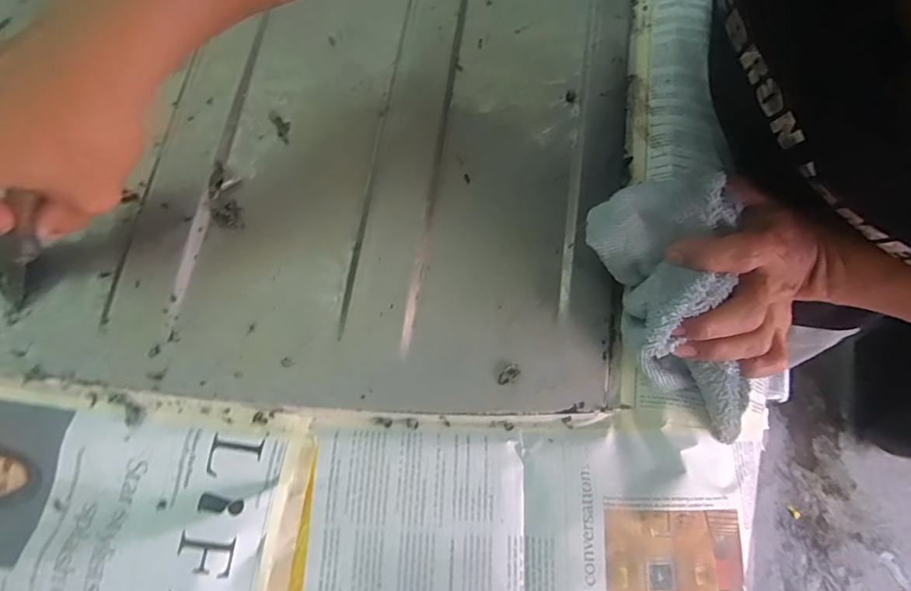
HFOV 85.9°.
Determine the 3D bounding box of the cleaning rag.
[{"bbox_3d":[0.146,0.012,0.305,0.076,0.049,0.173,-21,98,-7],"label":"cleaning rag"}]

